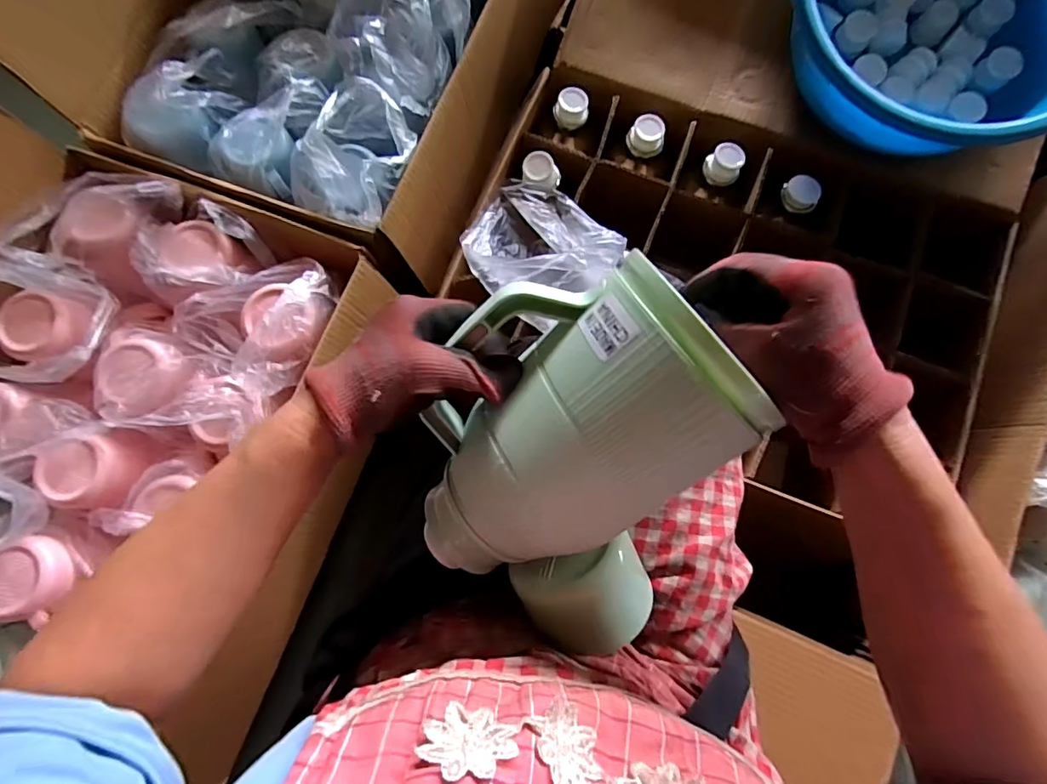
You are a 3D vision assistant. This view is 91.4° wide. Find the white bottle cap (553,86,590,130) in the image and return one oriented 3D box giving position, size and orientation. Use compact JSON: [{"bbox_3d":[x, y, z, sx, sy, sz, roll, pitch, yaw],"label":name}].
[{"bbox_3d":[0.068,-0.401,0.725,0.047,0.040,0.045,0,79,-1],"label":"white bottle cap"}]

